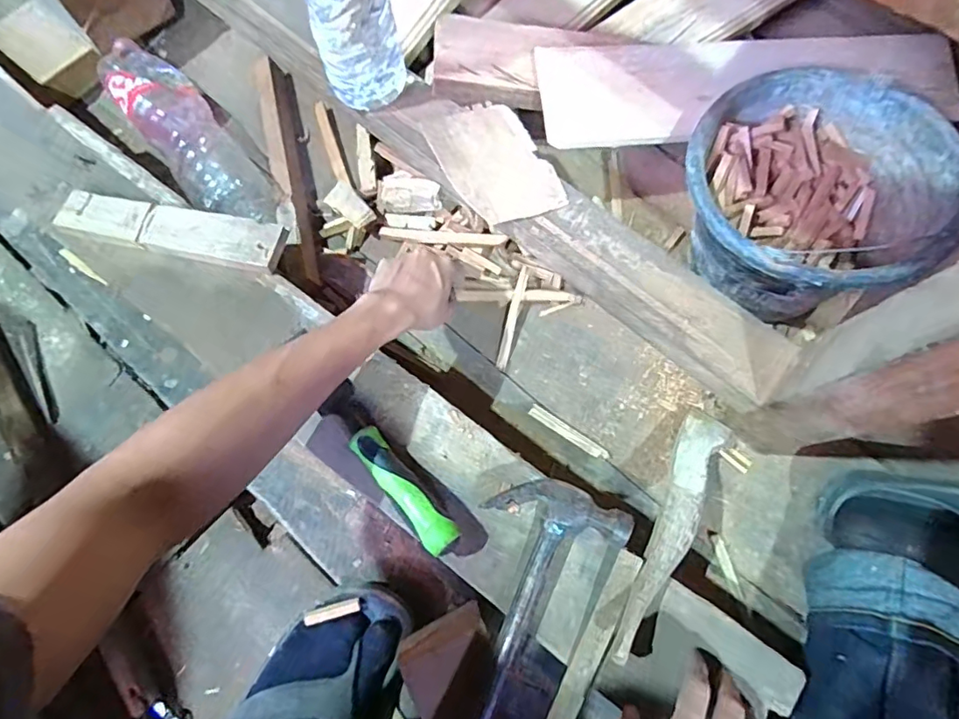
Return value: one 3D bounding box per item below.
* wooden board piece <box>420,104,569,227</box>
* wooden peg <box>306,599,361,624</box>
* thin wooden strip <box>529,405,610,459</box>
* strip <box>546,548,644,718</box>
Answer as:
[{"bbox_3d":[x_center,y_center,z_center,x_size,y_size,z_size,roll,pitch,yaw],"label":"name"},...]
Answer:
[{"bbox_3d":[0.016,-0.215,0.580,0.102,0.013,0.150,-28,77,-9],"label":"wooden board piece"},{"bbox_3d":[-0.142,0.244,0.515,0.052,0.005,0.011,-15,76,-4],"label":"wooden peg"},{"bbox_3d":[0.100,0.083,0.601,0.098,0.008,0.014,34,77,8],"label":"thin wooden strip"},{"bbox_3d":[0.091,0.242,0.441,0.021,0.005,0.172,25,75,18],"label":"strip"}]

